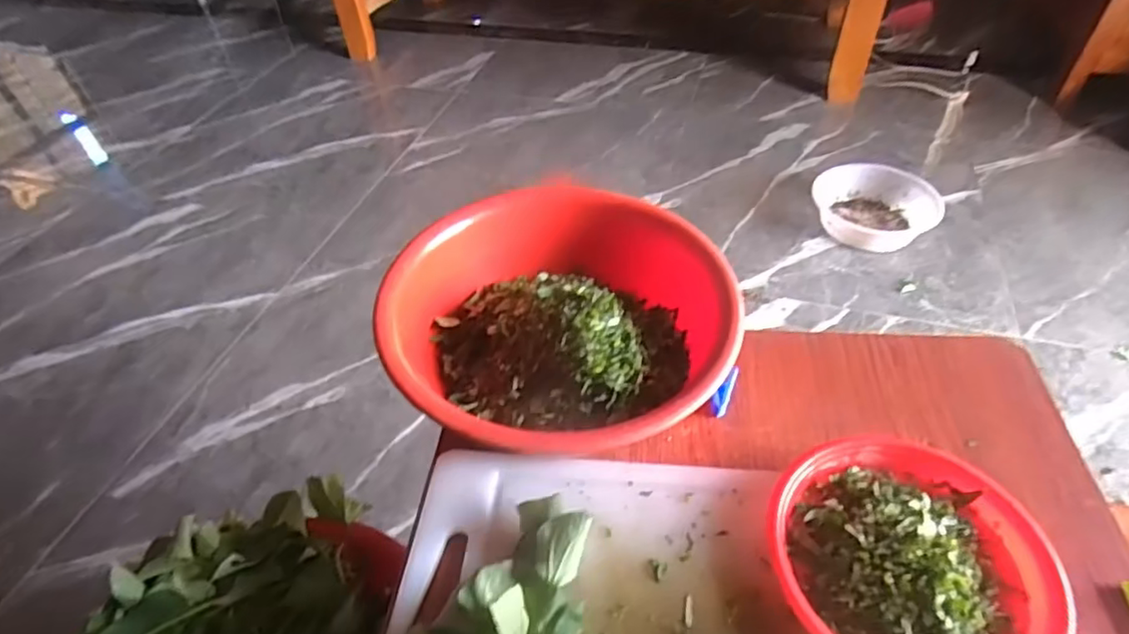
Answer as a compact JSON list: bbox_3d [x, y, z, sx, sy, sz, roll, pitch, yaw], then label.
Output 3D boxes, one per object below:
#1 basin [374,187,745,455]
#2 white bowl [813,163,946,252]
[{"bbox_3d":[-0.006,0.008,0.600,0.311,0.093,0.315,0,46,0],"label":"basin"},{"bbox_3d":[0.774,-0.280,1.562,0.261,0.105,0.232,-19,48,-14],"label":"white bowl"}]

